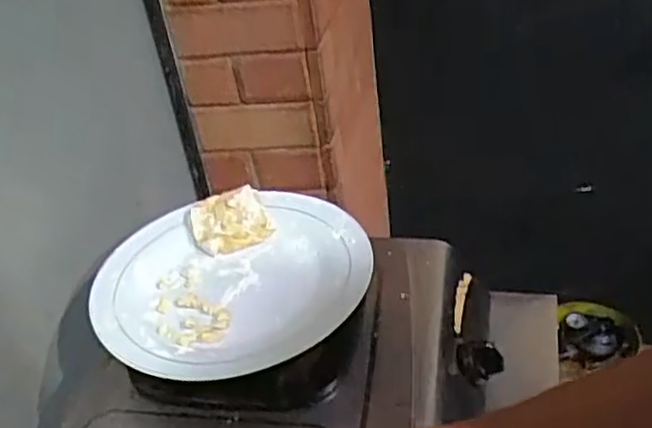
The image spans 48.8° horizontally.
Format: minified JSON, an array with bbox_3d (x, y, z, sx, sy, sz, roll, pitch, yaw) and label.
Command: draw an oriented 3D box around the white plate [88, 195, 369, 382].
[{"bbox_3d":[-0.087,0.060,0.677,0.244,0.026,0.240,-5,34,4],"label":"white plate"}]

